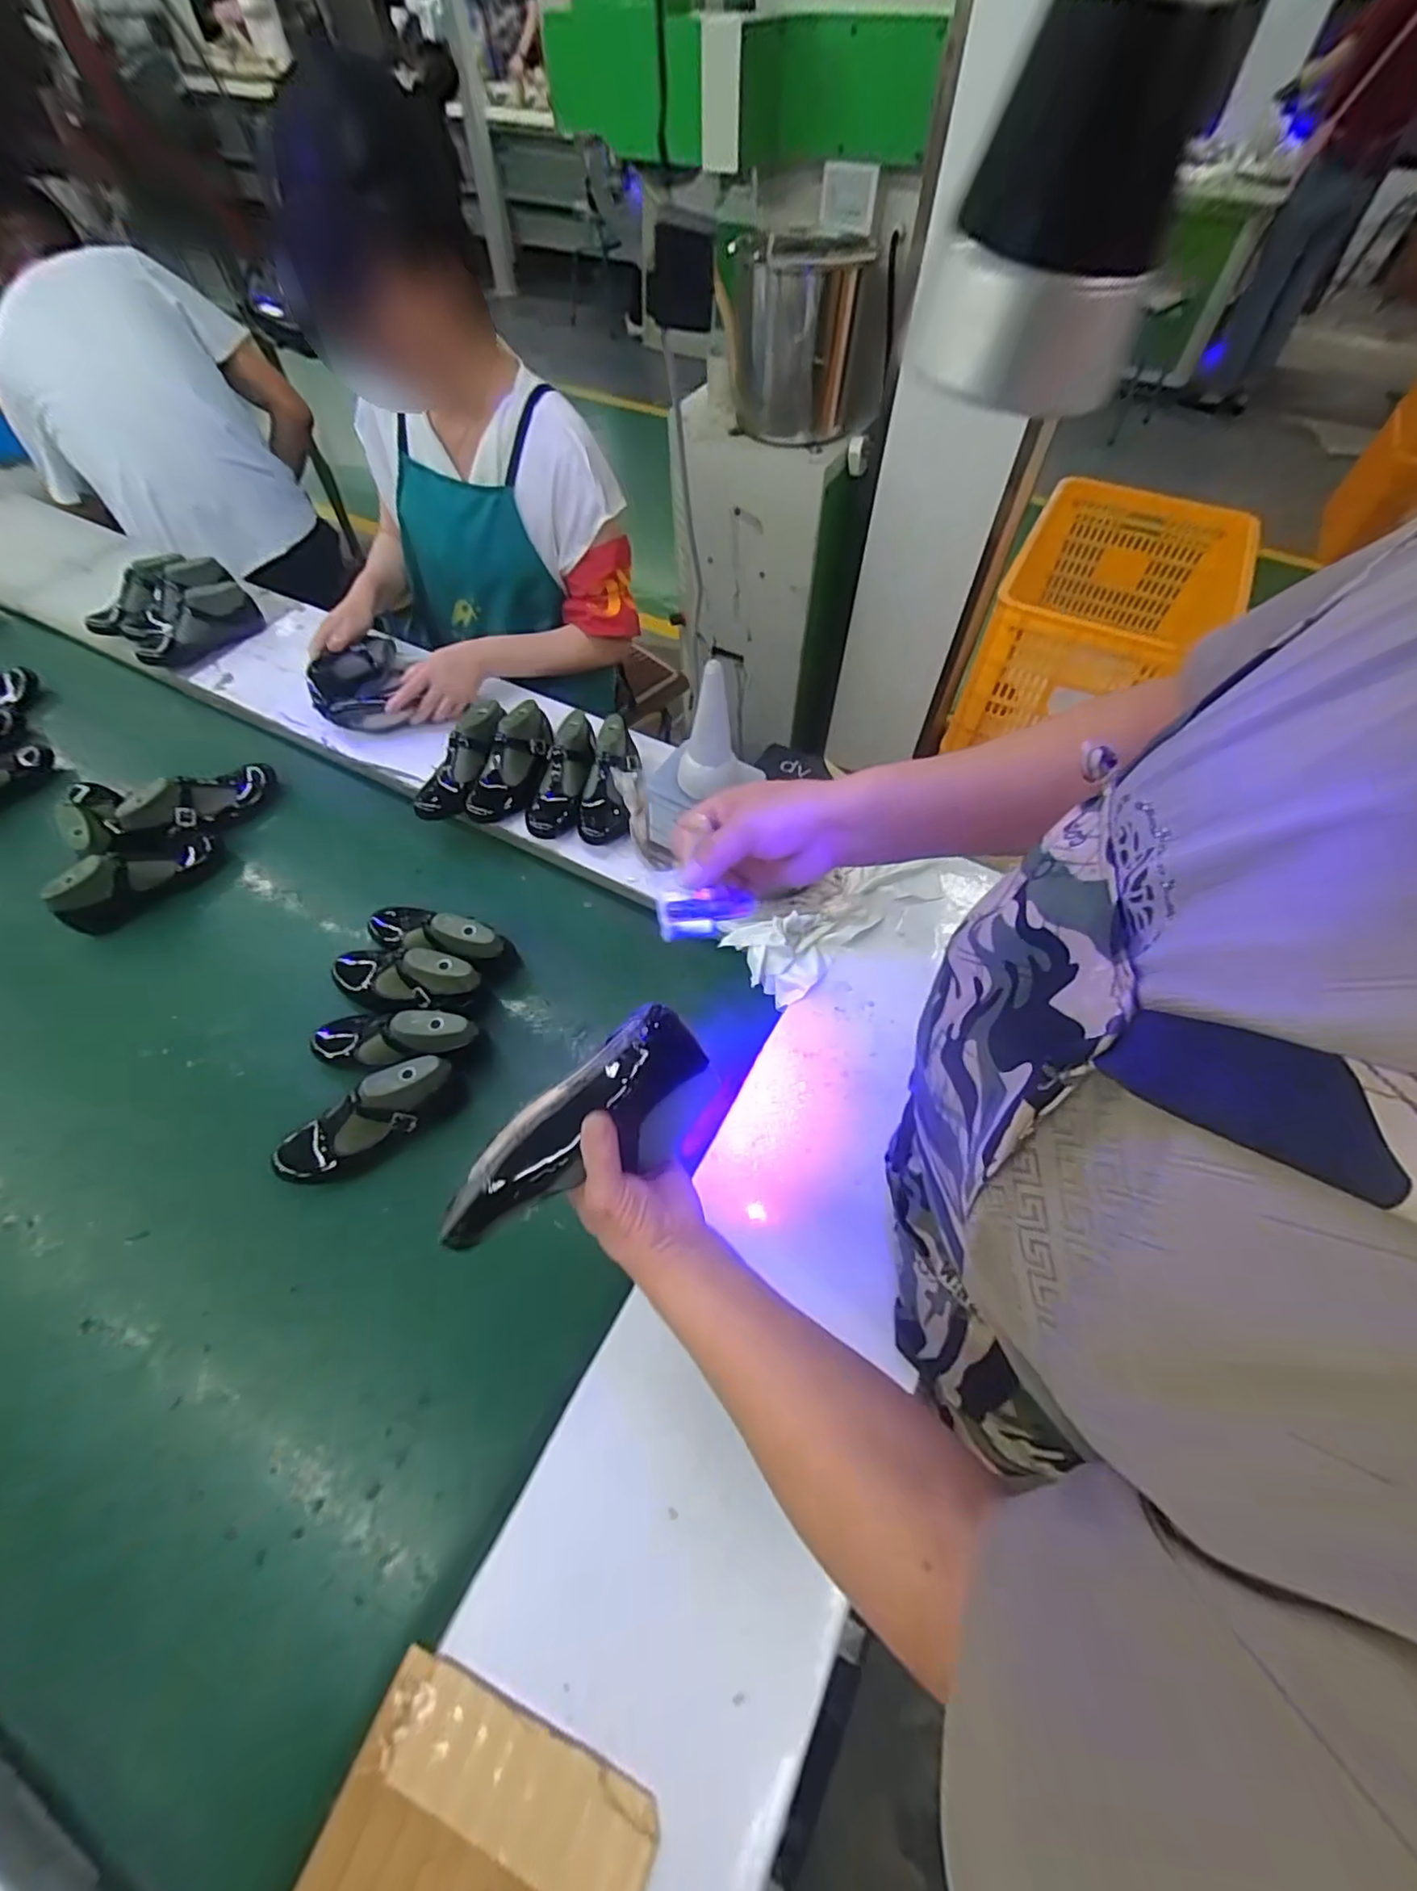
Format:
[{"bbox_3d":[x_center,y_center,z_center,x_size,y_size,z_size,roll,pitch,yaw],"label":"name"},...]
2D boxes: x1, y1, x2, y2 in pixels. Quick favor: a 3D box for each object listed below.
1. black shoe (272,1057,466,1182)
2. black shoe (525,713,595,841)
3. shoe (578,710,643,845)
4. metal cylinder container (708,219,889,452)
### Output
[{"bbox_3d":[-0.356,0.185,0.659,0.195,0.088,0.065,-21,60,-14],"label":"black shoe"},{"bbox_3d":[-0.191,-0.234,0.857,0.064,0.062,0.191,11,70,5],"label":"black shoe"},{"bbox_3d":[-0.129,-0.226,0.851,0.067,0.072,0.183,6,58,2],"label":"shoe"},{"bbox_3d":[0.193,-1.141,1.208,0.269,0.262,0.228,36,64,20],"label":"metal cylinder container"}]

